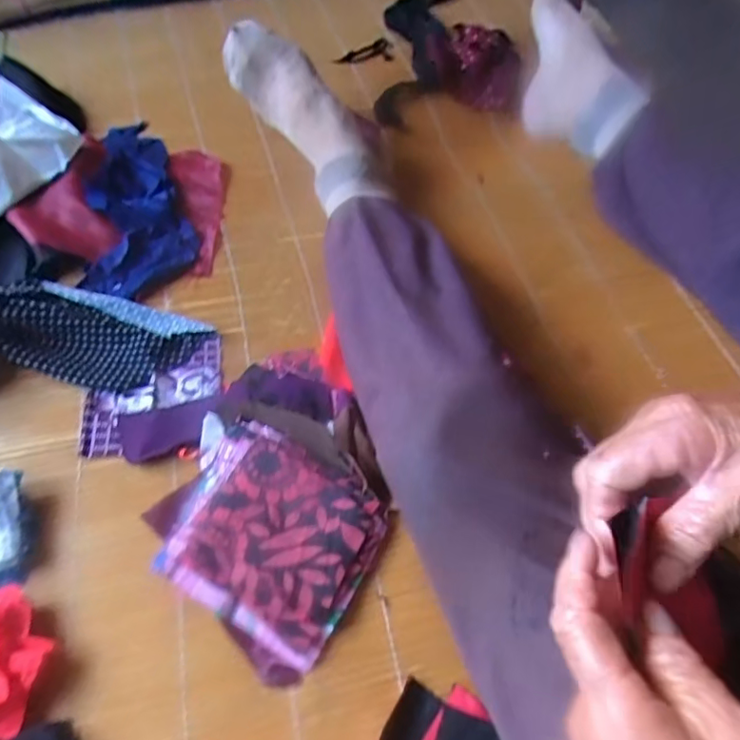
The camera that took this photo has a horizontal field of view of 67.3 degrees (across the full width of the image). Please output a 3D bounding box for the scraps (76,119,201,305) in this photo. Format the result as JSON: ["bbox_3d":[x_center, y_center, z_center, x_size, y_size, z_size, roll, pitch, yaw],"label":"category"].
[{"bbox_3d":[-0.229,-0.170,0.535,0.094,0.025,0.236,-15,59,-8],"label":"scraps"}]

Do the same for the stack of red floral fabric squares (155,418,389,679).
[{"bbox_3d":[-0.064,0.110,0.359,0.120,0.031,0.120,27,62,17],"label":"stack of red floral fabric squares"}]

